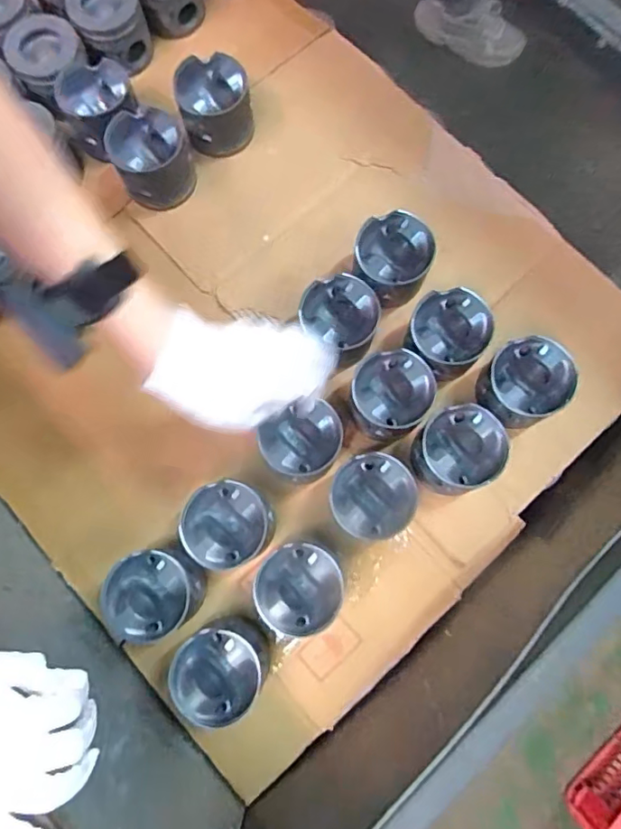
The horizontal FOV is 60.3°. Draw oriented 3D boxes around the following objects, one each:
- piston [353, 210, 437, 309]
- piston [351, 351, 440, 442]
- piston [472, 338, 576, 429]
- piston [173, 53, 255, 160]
[{"bbox_3d":[0.095,-0.183,0.628,0.088,0.062,0.084,0,80,1],"label":"piston"},{"bbox_3d":[0.090,-0.021,0.595,0.086,0.058,0.090,15,80,3],"label":"piston"},{"bbox_3d":[0.234,-0.032,0.599,0.094,0.073,0.087,0,80,1],"label":"piston"},{"bbox_3d":[-0.118,-0.387,0.679,0.091,0.075,0.105,-10,80,-1],"label":"piston"}]

